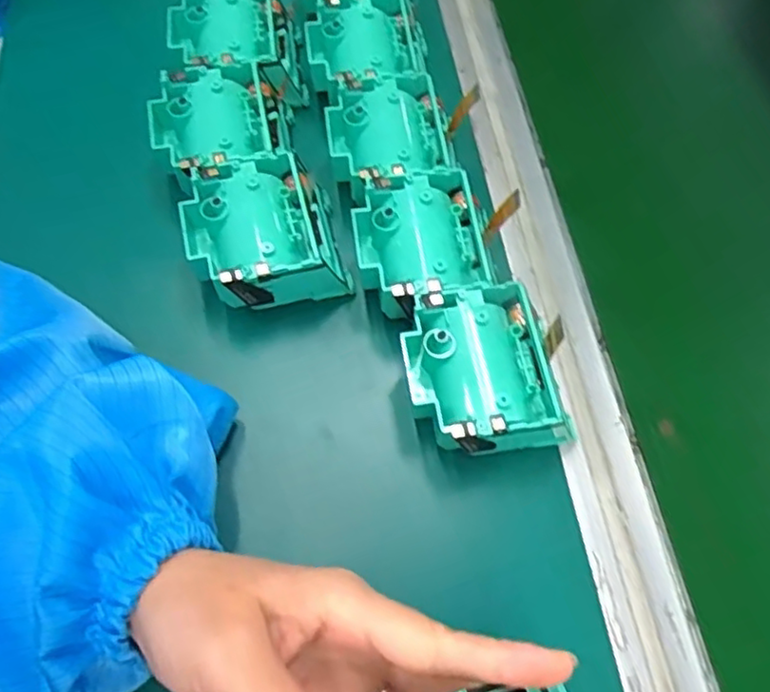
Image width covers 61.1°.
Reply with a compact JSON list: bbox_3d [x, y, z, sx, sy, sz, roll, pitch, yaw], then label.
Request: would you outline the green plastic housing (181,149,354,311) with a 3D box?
[{"bbox_3d":[-0.065,-0.058,0.354,0.078,0.044,0.075,-17,65,-9],"label":"green plastic housing"}]

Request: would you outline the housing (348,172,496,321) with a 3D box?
[{"bbox_3d":[0.021,-0.048,0.350,0.069,0.044,0.077,-7,64,-3],"label":"housing"}]

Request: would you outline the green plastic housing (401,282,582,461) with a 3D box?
[{"bbox_3d":[0.048,0.015,0.320,0.073,0.043,0.074,-8,64,-4],"label":"green plastic housing"}]

